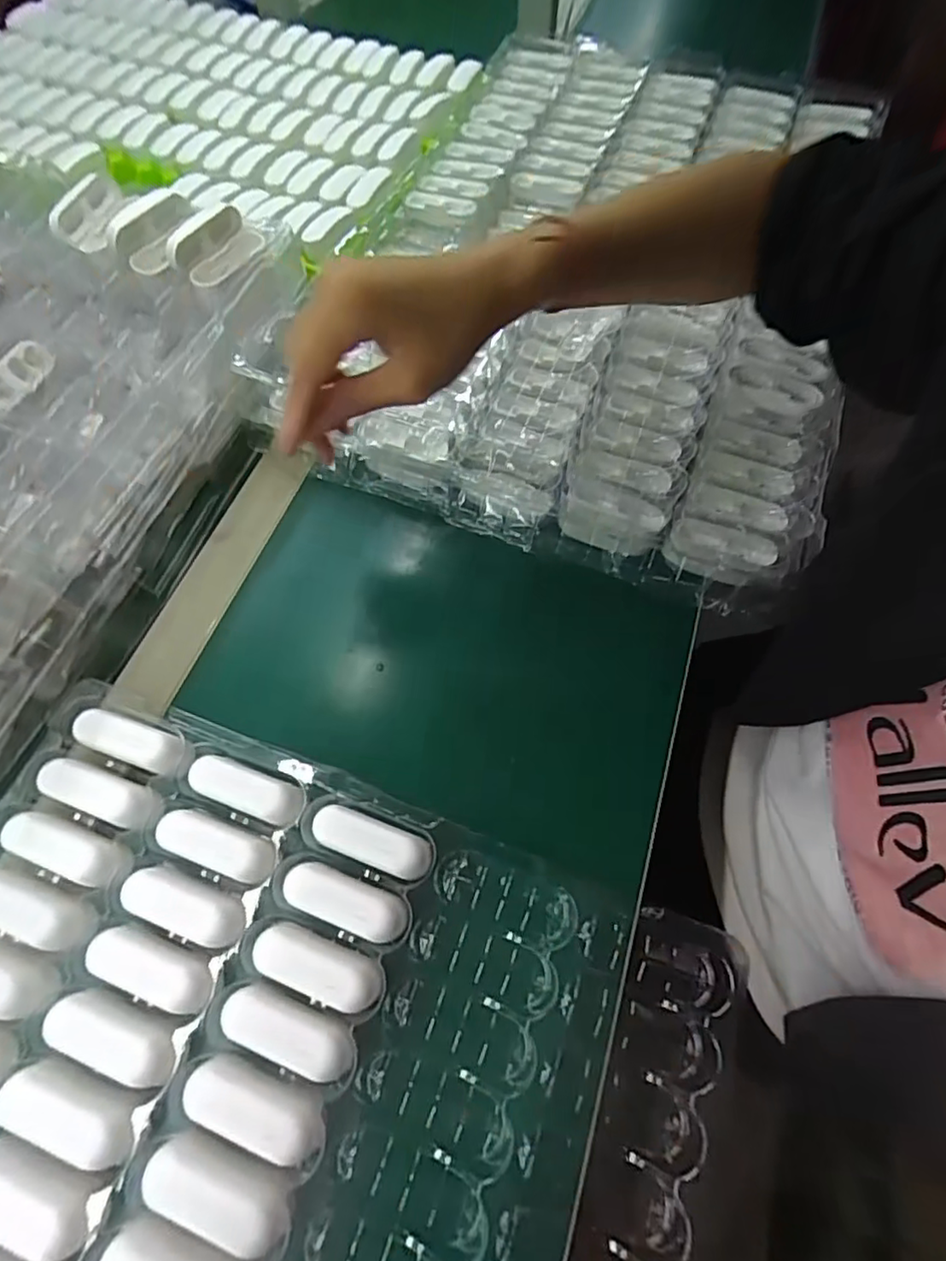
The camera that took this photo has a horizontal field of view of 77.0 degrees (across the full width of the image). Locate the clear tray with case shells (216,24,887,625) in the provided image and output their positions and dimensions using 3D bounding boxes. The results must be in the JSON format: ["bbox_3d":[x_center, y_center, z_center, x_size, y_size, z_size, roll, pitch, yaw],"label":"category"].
[{"bbox_3d":[0.099,-0.337,0.520,0.414,0.067,0.598,19,64,7],"label":"clear tray with case shells"}]

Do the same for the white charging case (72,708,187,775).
[{"bbox_3d":[-0.193,0.062,0.334,0.064,0.017,0.021,17,64,7],"label":"white charging case"}]

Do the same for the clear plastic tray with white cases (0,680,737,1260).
[{"bbox_3d":[-0.151,0.332,0.210,0.379,0.030,0.566,21,65,9],"label":"clear plastic tray with white cases"}]

